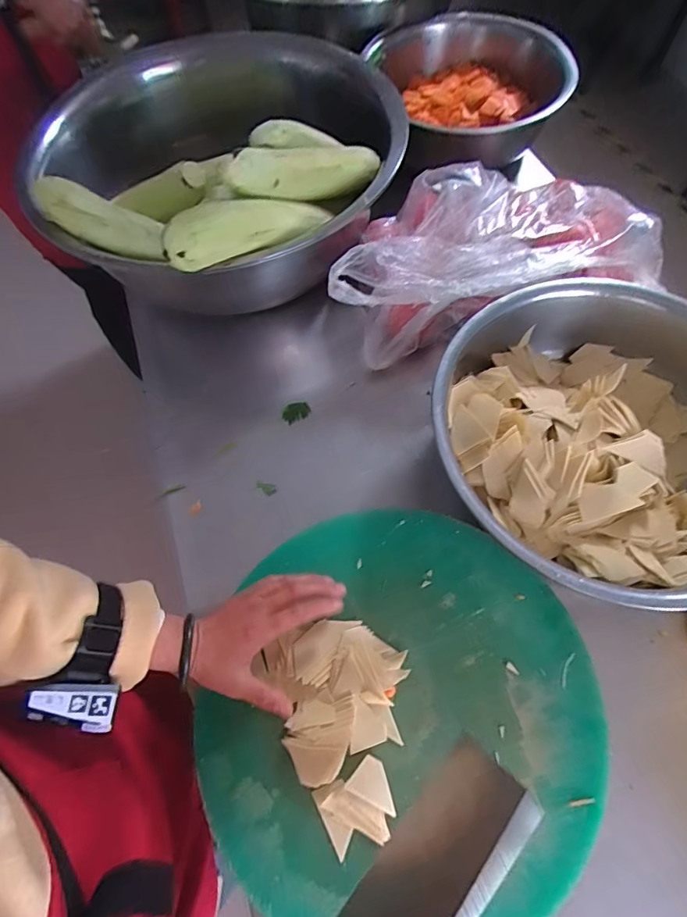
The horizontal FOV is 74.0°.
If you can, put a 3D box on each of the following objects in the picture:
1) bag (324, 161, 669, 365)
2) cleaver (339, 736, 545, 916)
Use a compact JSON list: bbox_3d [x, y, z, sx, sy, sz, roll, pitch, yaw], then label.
[{"bbox_3d":[0.201,-0.303,0.634,0.454,0.141,0.232,-12,65,-2],"label":"bag"},{"bbox_3d":[0.023,0.372,0.331,0.026,0.121,0.327,43,74,2],"label":"cleaver"}]

